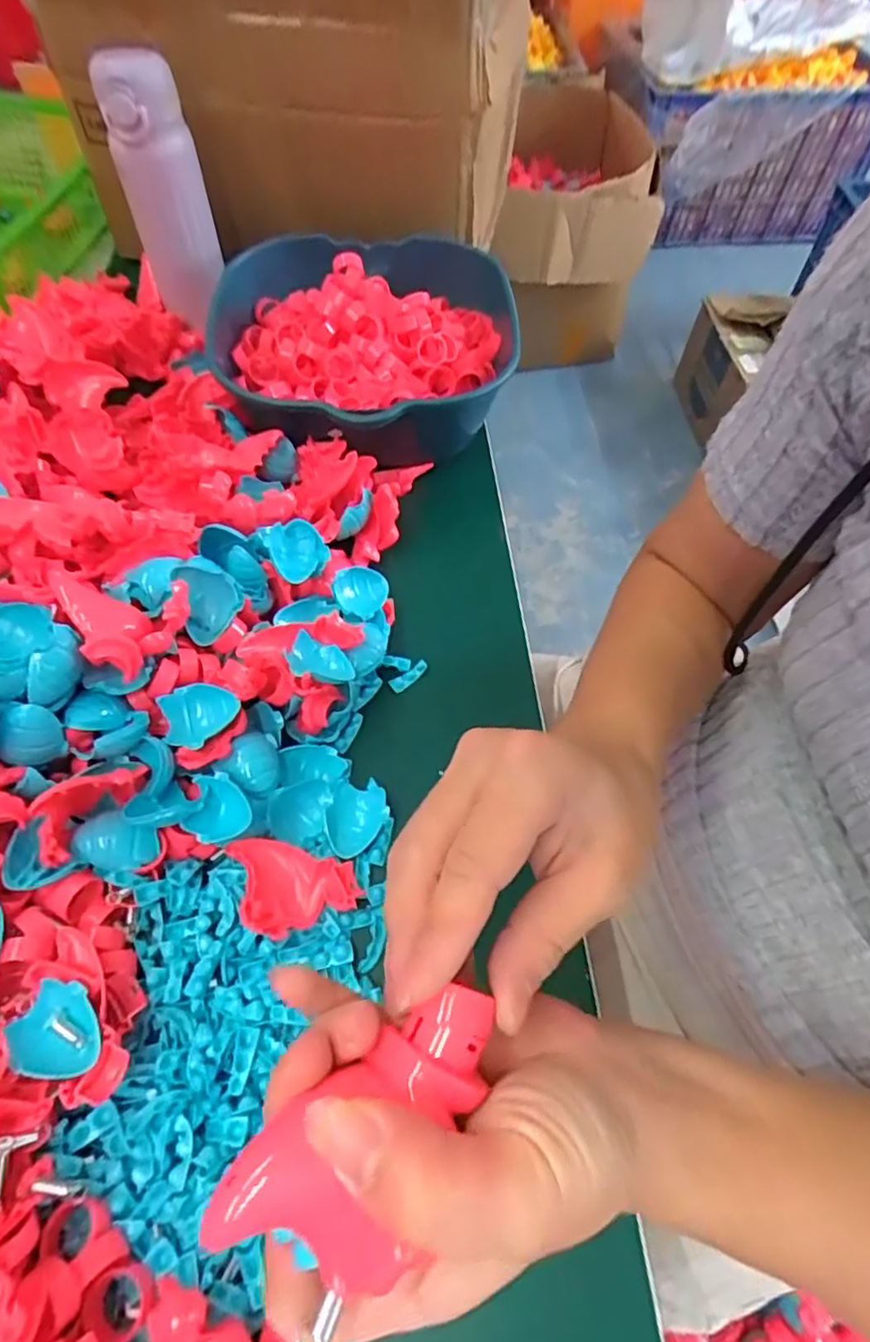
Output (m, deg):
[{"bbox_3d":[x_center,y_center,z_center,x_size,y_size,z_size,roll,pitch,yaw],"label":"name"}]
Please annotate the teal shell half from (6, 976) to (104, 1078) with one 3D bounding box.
[{"bbox_3d":[-0.181,0.172,0.302,0.036,0.009,0.045,-26,63,-17],"label":"teal shell half"}]

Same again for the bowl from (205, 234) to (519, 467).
[{"bbox_3d":[-0.057,-0.287,0.558,0.254,0.077,0.255,1,59,-2],"label":"bowl"}]

